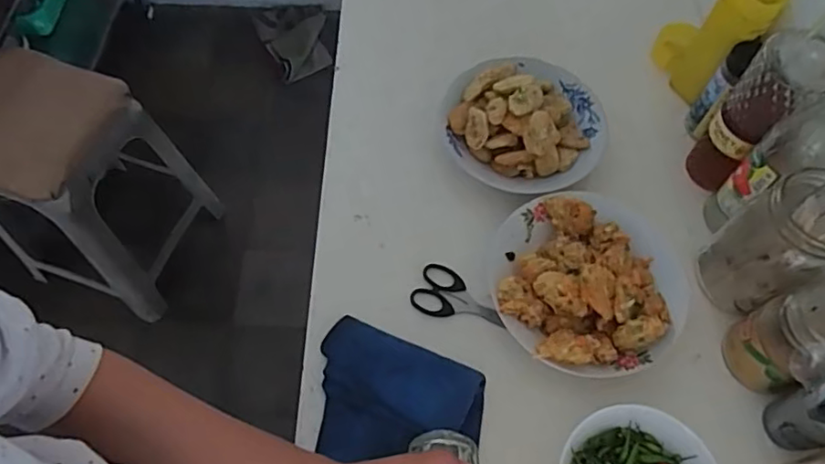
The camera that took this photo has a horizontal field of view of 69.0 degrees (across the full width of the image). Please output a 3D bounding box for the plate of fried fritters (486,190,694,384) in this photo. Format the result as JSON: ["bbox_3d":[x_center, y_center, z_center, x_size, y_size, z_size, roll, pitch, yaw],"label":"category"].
[{"bbox_3d":[0.191,0.040,0.623,0.213,0.065,0.196,0,62,-1],"label":"plate of fried fritters"}]

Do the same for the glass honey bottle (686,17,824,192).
[{"bbox_3d":[0.365,-0.138,0.602,0.068,0.267,0.074,40,69,18],"label":"glass honey bottle"}]

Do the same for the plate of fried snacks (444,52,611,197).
[{"bbox_3d":[0.132,-0.140,0.714,0.194,0.069,0.182,0,62,-1],"label":"plate of fried snacks"}]

